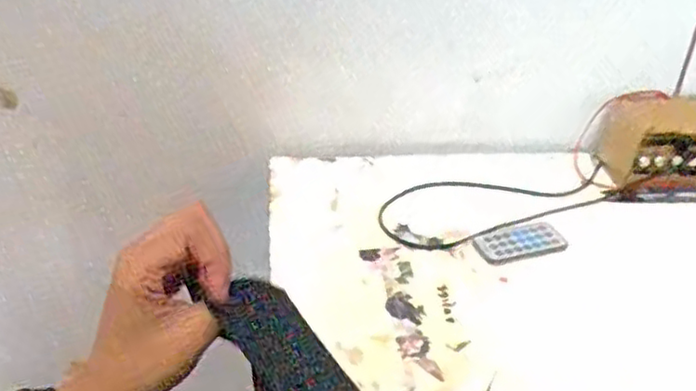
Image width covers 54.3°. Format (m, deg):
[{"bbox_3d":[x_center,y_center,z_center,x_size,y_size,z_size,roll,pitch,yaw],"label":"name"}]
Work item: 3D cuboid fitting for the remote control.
[{"bbox_3d":[0.165,0.045,0.650,0.089,0.009,0.040,-10,36,-17],"label":"remote control"}]

